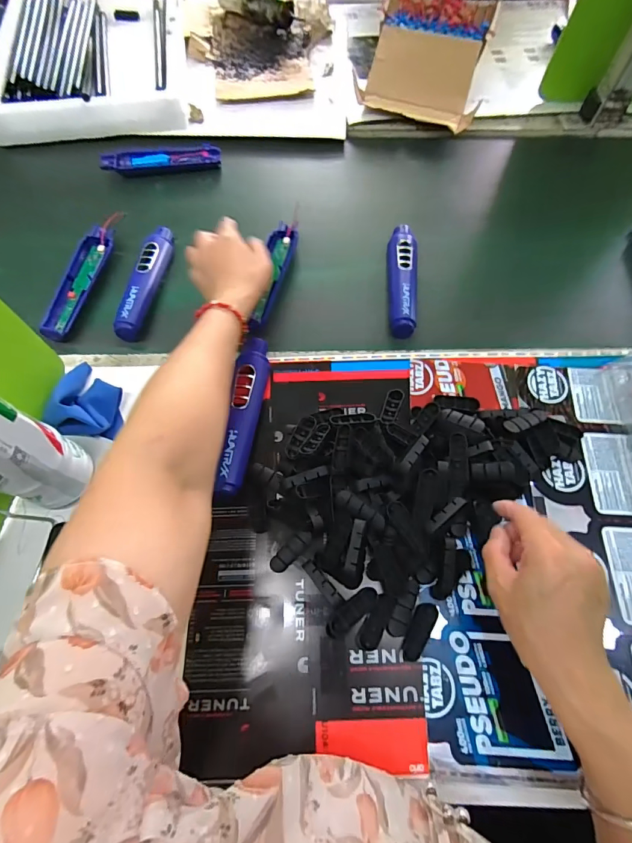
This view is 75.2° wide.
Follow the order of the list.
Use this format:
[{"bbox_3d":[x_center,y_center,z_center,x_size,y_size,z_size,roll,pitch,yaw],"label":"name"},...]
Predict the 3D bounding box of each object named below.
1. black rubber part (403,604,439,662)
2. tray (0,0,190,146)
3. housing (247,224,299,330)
[{"bbox_3d":[0.087,0.177,0.345,0.017,0.013,0.047,31,69,12],"label":"black rubber part"},{"bbox_3d":[-0.366,-0.605,0.680,0.286,0.056,0.396,-7,66,-4],"label":"tray"},{"bbox_3d":[-0.053,-0.182,0.515,0.038,0.017,0.164,9,68,5],"label":"housing"}]

